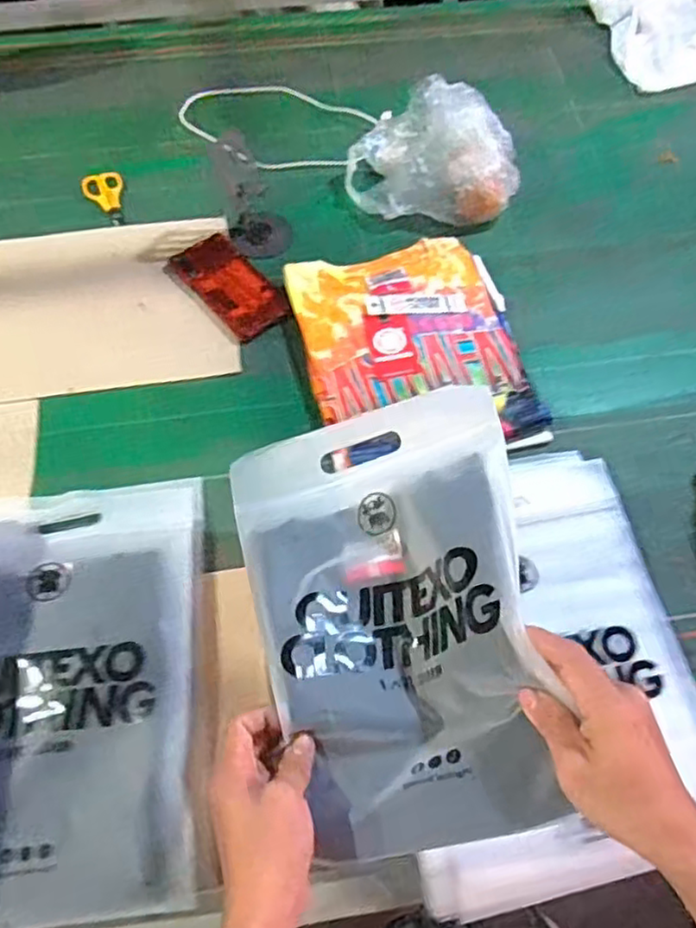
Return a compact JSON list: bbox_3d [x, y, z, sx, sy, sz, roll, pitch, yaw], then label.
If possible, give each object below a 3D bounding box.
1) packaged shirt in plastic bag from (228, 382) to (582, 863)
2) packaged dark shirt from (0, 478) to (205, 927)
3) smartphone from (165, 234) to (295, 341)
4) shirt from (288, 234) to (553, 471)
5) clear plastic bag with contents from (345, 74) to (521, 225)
[{"bbox_3d":[0.026,0.101,0.517,0.233,0.029,0.345,-20,56,12],"label":"packaged shirt in plastic bag"},{"bbox_3d":[-0.252,0.178,0.577,0.241,0.033,0.361,-5,59,-4],"label":"packaged dark shirt"},{"bbox_3d":[-0.144,-0.219,0.817,0.077,0.013,0.168,-35,67,-18],"label":"smartphone"},{"bbox_3d":[0.073,-0.138,0.756,0.236,0.024,0.295,-12,62,-7],"label":"shirt"},{"bbox_3d":[0.111,-0.407,0.880,0.220,0.103,0.170,8,61,4],"label":"clear plastic bag with contents"}]

